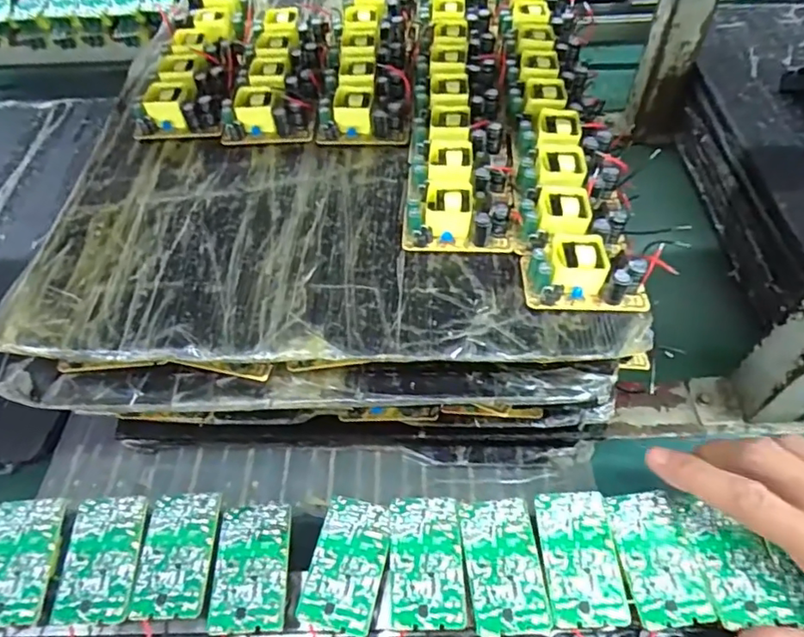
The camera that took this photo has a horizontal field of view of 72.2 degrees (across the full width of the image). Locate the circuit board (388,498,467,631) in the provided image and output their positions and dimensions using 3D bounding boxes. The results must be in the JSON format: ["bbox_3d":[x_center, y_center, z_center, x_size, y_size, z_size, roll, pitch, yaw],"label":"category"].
[{"bbox_3d":[0.013,0.125,0.286,0.036,0.004,0.062,-2,53,2],"label":"circuit board"}]

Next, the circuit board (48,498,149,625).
[{"bbox_3d":[-0.160,0.127,0.294,0.037,0.004,0.061,-3,53,2],"label":"circuit board"}]

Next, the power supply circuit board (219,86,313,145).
[{"bbox_3d":[-0.096,-0.140,0.384,0.062,0.025,0.030,2,53,5],"label":"power supply circuit board"}]

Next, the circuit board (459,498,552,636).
[{"bbox_3d":[0.052,0.126,0.284,0.037,0.006,0.065,-5,53,0],"label":"circuit board"}]

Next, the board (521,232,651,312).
[{"bbox_3d":[0.097,-0.024,0.292,0.062,0.022,0.034,-1,53,3],"label":"board"}]

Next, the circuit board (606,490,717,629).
[{"bbox_3d":[0.131,0.121,0.282,0.035,0.004,0.063,-7,53,-1],"label":"circuit board"}]

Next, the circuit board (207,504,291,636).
[{"bbox_3d":[-0.078,0.129,0.289,0.036,0.004,0.063,-2,48,-2],"label":"circuit board"}]

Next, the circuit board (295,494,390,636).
[{"bbox_3d":[-0.028,0.126,0.287,0.037,0.004,0.063,9,54,10],"label":"circuit board"}]

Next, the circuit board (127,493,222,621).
[{"bbox_3d":[-0.120,0.126,0.296,0.037,0.005,0.062,-2,53,2],"label":"circuit board"}]

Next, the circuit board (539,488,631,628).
[{"bbox_3d":[0.092,0.122,0.284,0.038,0.006,0.063,-3,53,1],"label":"circuit board"}]

